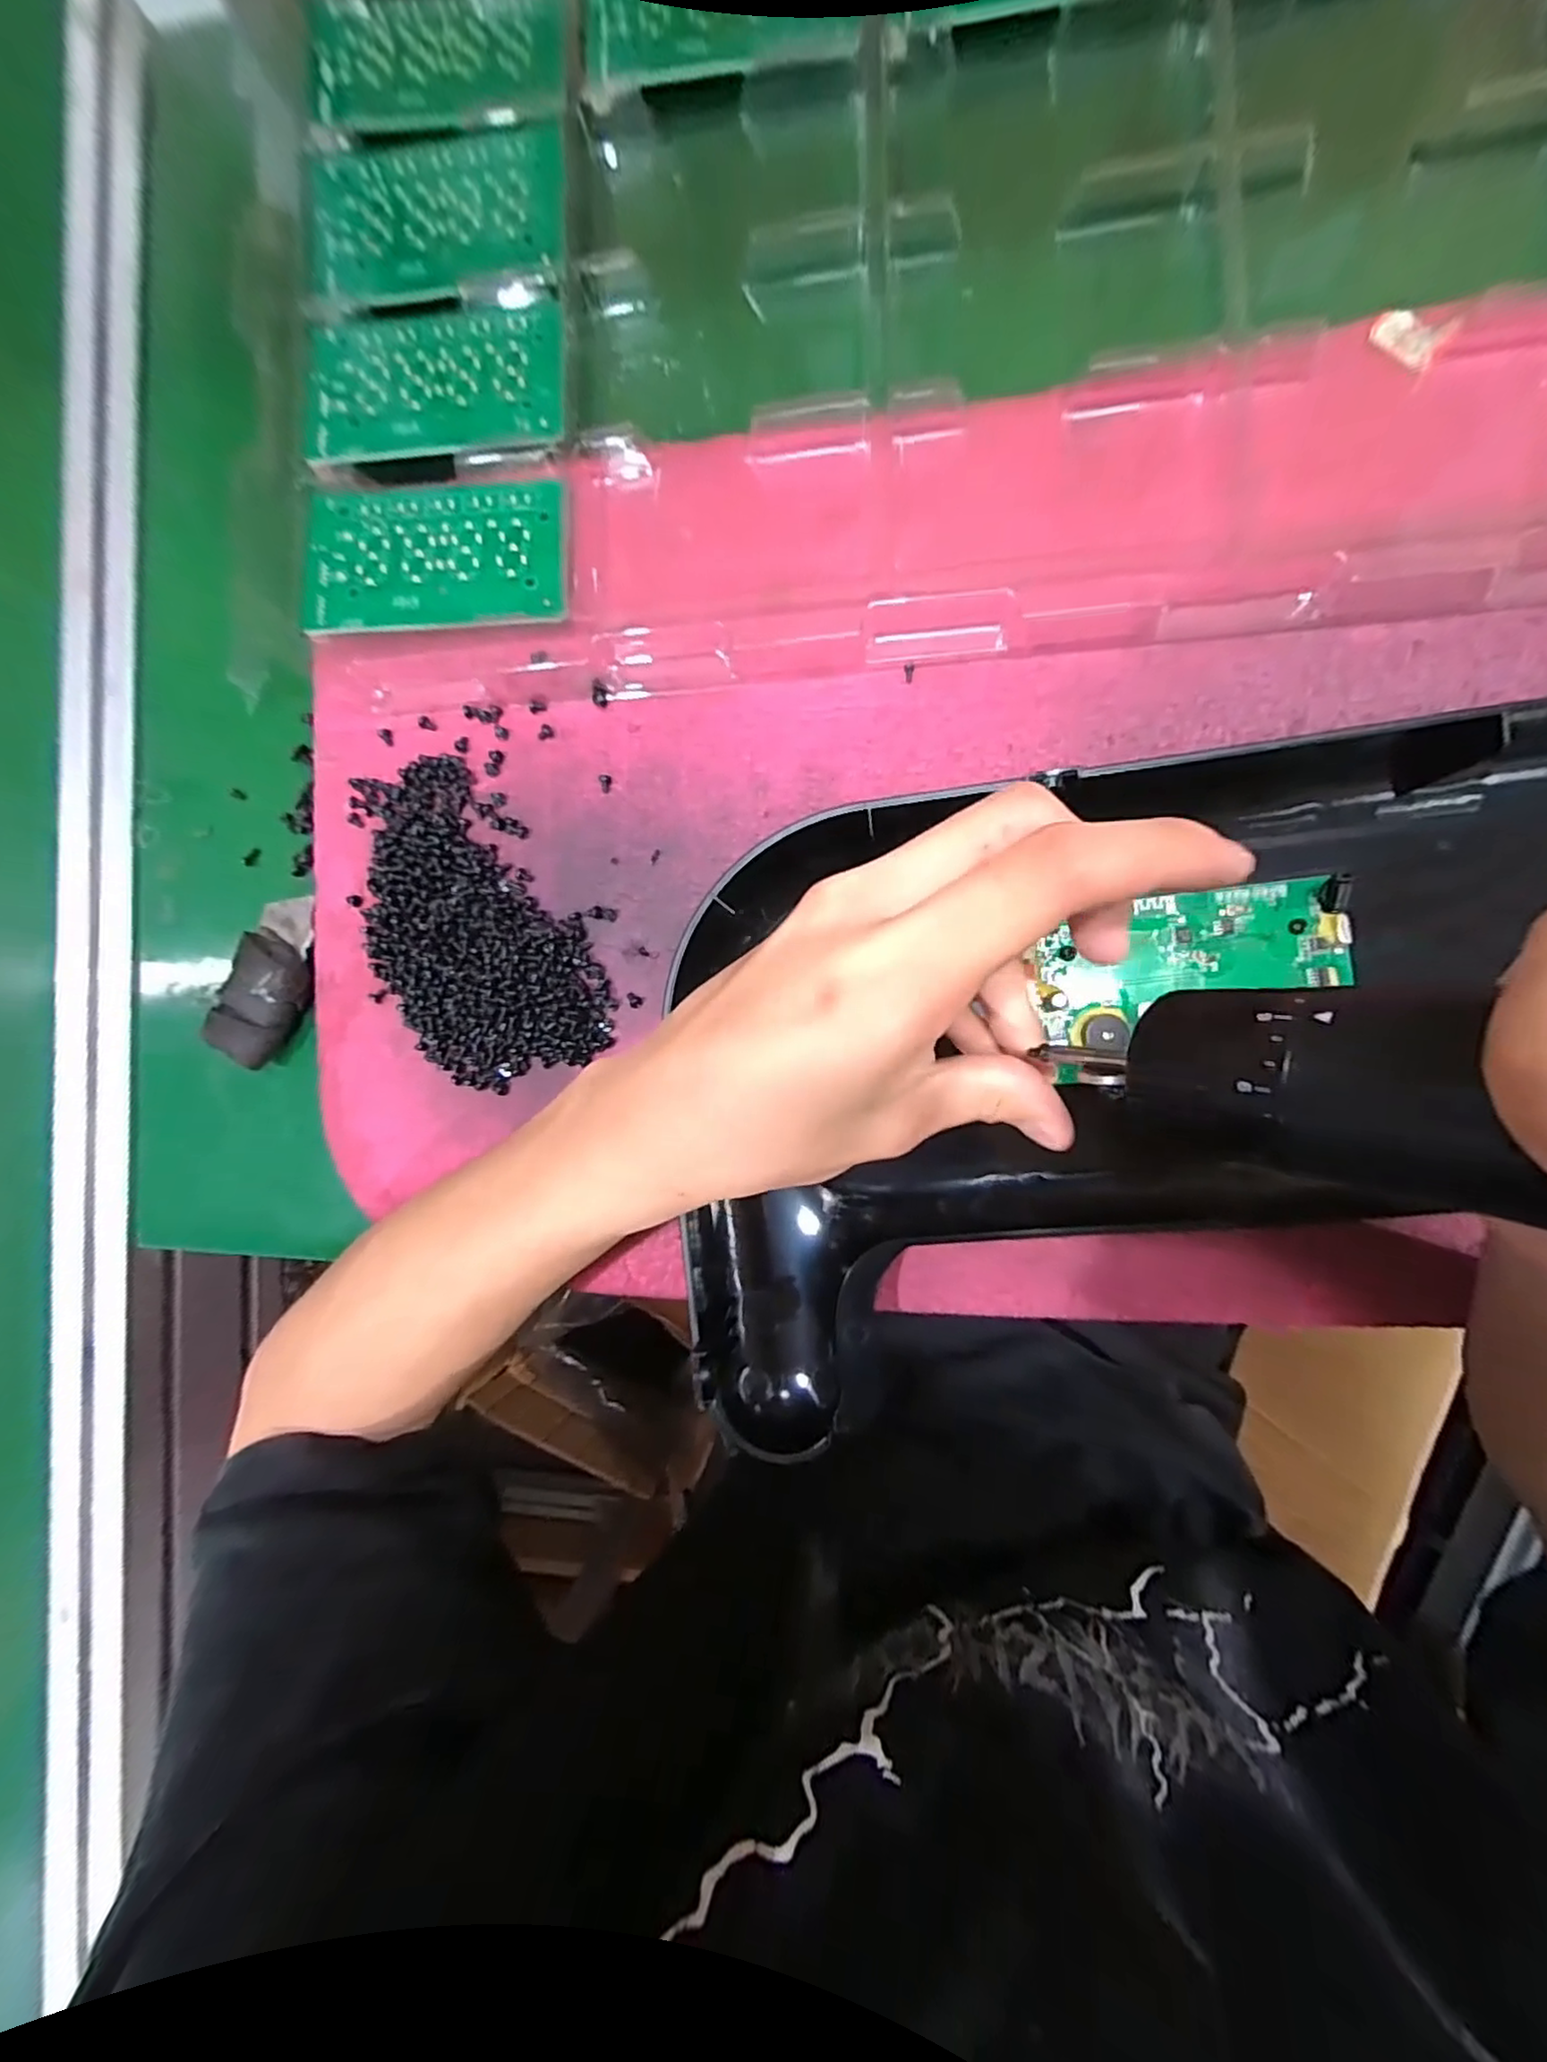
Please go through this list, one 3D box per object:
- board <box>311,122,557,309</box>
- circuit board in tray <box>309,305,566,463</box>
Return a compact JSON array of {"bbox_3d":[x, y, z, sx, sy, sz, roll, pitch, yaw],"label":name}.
[{"bbox_3d":[-0.138,-0.331,0.272,0.106,0.013,0.062,-2,89,9],"label":"board"},{"bbox_3d":[-0.133,-0.256,0.260,0.103,0.007,0.058,3,89,9],"label":"circuit board in tray"}]

